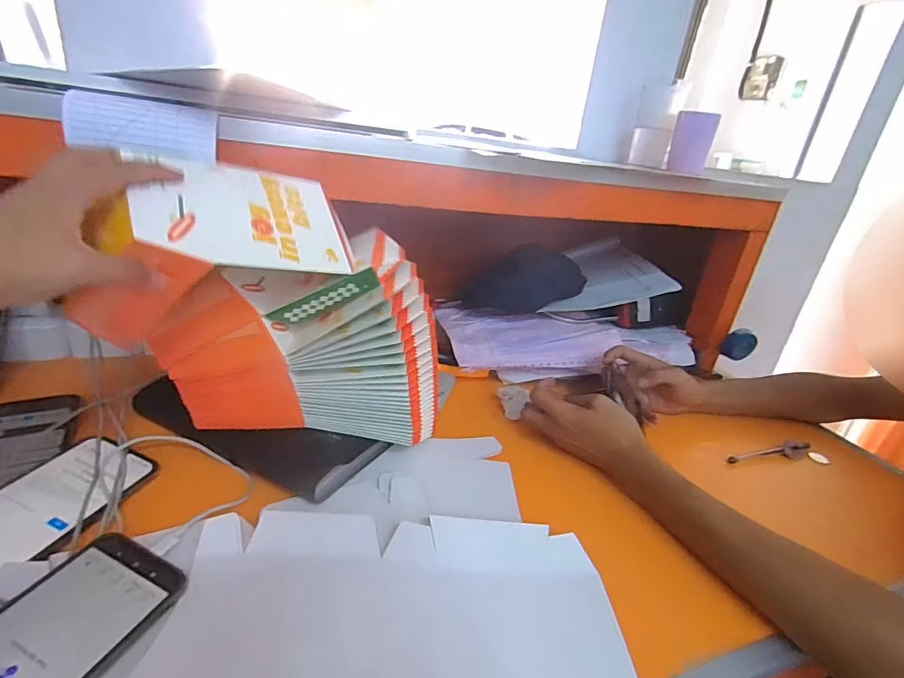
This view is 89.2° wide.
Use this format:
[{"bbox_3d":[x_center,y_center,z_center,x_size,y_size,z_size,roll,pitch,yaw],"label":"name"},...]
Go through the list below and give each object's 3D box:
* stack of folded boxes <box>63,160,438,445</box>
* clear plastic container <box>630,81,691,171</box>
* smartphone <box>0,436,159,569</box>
[{"bbox_3d":[-0.141,-0.014,0.413,0.261,0.229,0.101,-8,28,-31],"label":"stack of folded boxes"},{"bbox_3d":[0.374,-0.395,0.844,0.078,0.137,0.054,15,25,17],"label":"clear plastic container"},{"bbox_3d":[-0.328,0.135,0.363,0.080,0.012,0.168,22,26,6],"label":"smartphone"}]

